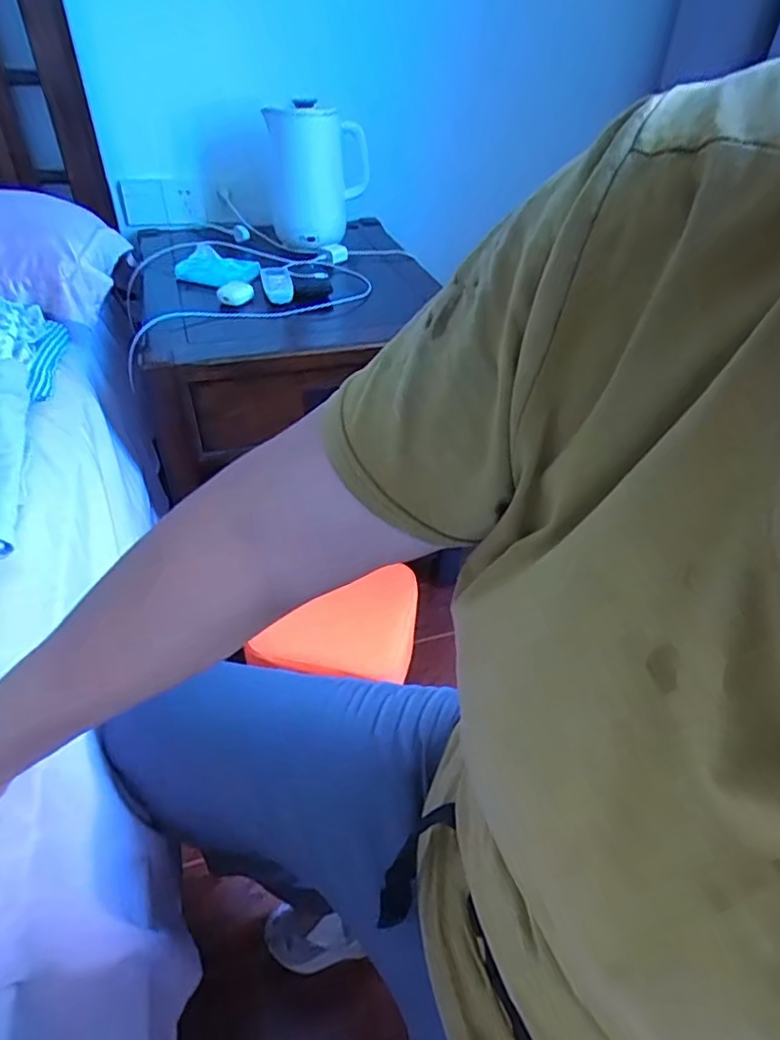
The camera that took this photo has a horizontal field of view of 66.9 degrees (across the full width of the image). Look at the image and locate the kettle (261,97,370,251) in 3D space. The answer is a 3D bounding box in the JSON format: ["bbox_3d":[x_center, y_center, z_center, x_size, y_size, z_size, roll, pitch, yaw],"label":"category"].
[{"bbox_3d":[-0.136,-0.662,1.149,0.176,0.249,0.125,2,41,-1],"label":"kettle"}]

